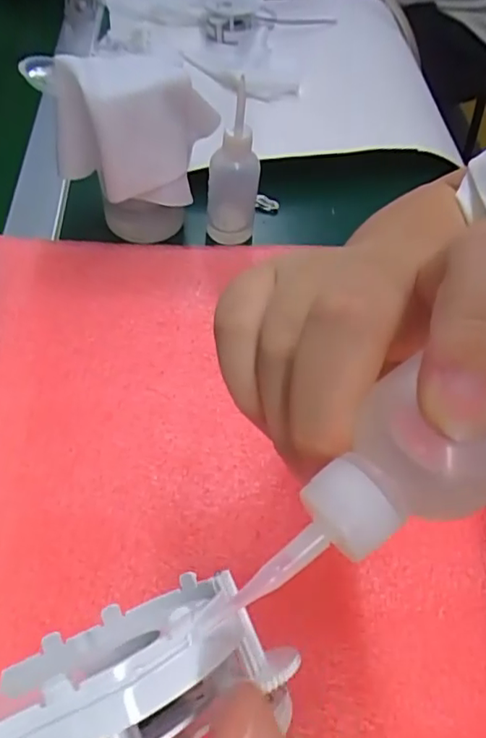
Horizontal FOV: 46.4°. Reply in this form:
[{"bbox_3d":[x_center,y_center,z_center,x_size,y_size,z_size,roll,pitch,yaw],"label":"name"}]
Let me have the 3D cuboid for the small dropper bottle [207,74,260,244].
[{"bbox_3d":[-0.005,-0.146,0.395,0.037,0.102,0.041,2,55,-4],"label":"small dropper bottle"}]

